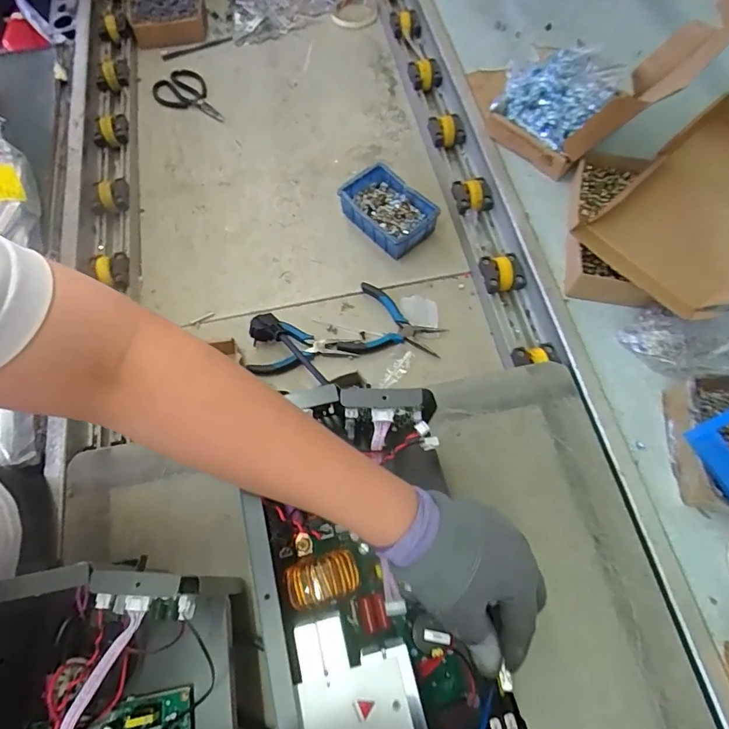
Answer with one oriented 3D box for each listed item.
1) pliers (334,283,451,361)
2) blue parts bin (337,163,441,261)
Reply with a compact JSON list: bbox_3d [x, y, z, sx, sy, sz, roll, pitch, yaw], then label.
[{"bbox_3d":[0.045,-0.050,0.664,0.137,0.010,0.111,18,69,9],"label":"pliers"},{"bbox_3d":[0.036,-0.240,0.724,0.096,0.050,0.146,-42,72,-15],"label":"blue parts bin"}]

